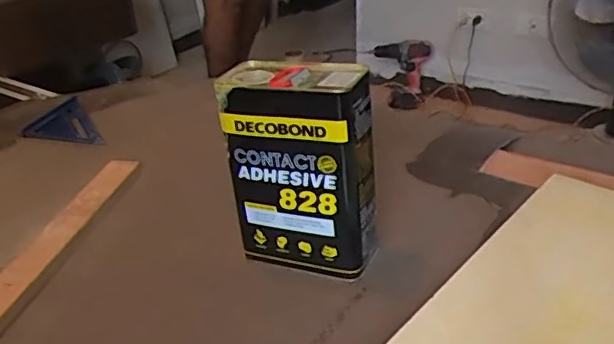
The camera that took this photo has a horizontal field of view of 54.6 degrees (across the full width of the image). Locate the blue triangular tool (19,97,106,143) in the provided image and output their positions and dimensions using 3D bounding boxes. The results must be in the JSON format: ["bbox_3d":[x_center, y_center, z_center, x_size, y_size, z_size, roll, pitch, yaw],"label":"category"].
[{"bbox_3d":[-0.515,-0.096,1.233,0.133,0.022,0.239,-19,32,-22],"label":"blue triangular tool"}]

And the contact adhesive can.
[{"bbox_3d":[-0.002,-0.006,0.724,0.169,0.234,0.090,9,31,23],"label":"contact adhesive can"}]

